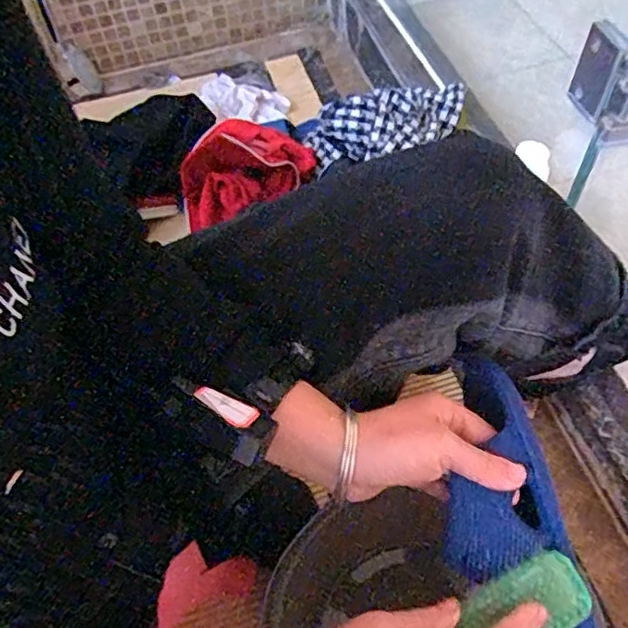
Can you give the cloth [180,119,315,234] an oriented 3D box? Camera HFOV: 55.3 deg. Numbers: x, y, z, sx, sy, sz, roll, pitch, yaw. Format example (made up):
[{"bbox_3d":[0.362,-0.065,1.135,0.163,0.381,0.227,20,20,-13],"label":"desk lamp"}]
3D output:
[{"bbox_3d":[-0.098,-0.207,0.856,0.190,0.099,0.089,-18,57,-8],"label":"cloth"}]

